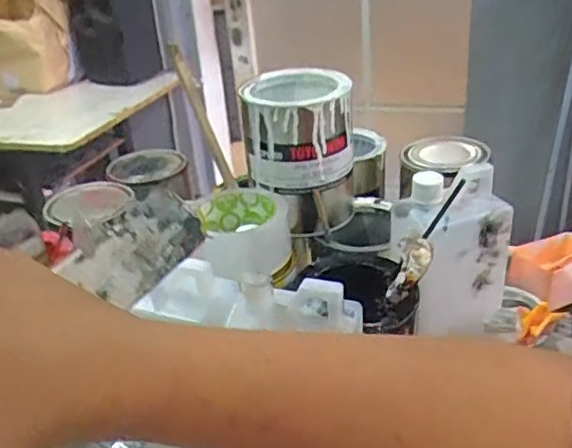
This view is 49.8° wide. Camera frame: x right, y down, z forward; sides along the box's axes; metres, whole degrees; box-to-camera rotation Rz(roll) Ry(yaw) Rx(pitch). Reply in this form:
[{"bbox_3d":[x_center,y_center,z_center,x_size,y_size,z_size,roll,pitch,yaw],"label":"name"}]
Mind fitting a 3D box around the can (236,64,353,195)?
[{"bbox_3d":[0.012,-0.096,0.616,0.102,0.089,0.114,-4,29,1],"label":"can"}]

